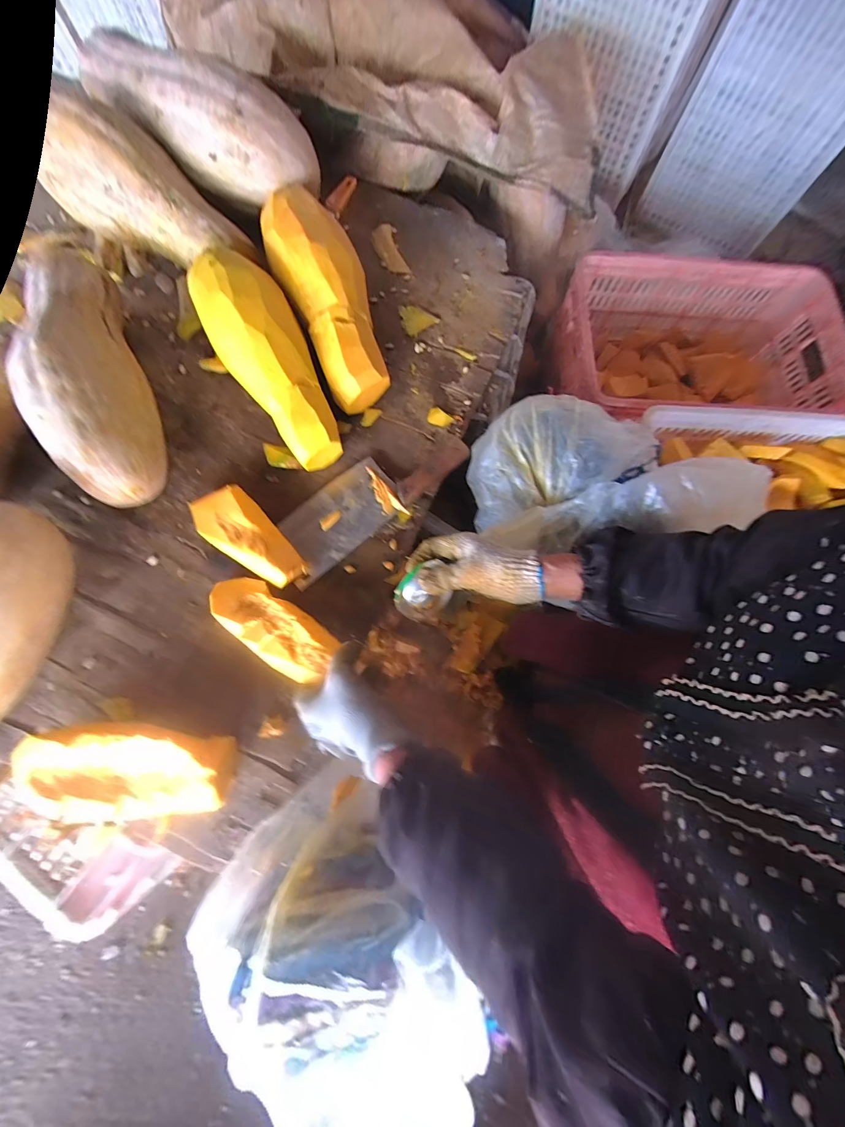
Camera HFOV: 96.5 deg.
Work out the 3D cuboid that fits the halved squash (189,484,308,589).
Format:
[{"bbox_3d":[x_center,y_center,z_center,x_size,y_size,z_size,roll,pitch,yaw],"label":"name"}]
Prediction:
[{"bbox_3d":[-0.221,-0.031,0.489,0.159,0.035,0.072,42,78,9],"label":"halved squash"}]

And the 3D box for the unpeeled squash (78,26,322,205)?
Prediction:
[{"bbox_3d":[-0.336,-0.637,0.537,0.368,0.109,0.111,30,76,6],"label":"unpeeled squash"}]

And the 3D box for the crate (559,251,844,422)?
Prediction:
[{"bbox_3d":[0.571,-0.434,0.791,0.557,0.184,0.394,-1,75,-2],"label":"crate"}]

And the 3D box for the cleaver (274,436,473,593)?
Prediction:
[{"bbox_3d":[-0.073,-0.097,0.512,0.280,0.028,0.100,-38,79,-11],"label":"cleaver"}]

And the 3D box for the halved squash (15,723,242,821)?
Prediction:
[{"bbox_3d":[-0.321,0.223,0.405,0.214,0.058,0.099,-1,75,-2],"label":"halved squash"}]

